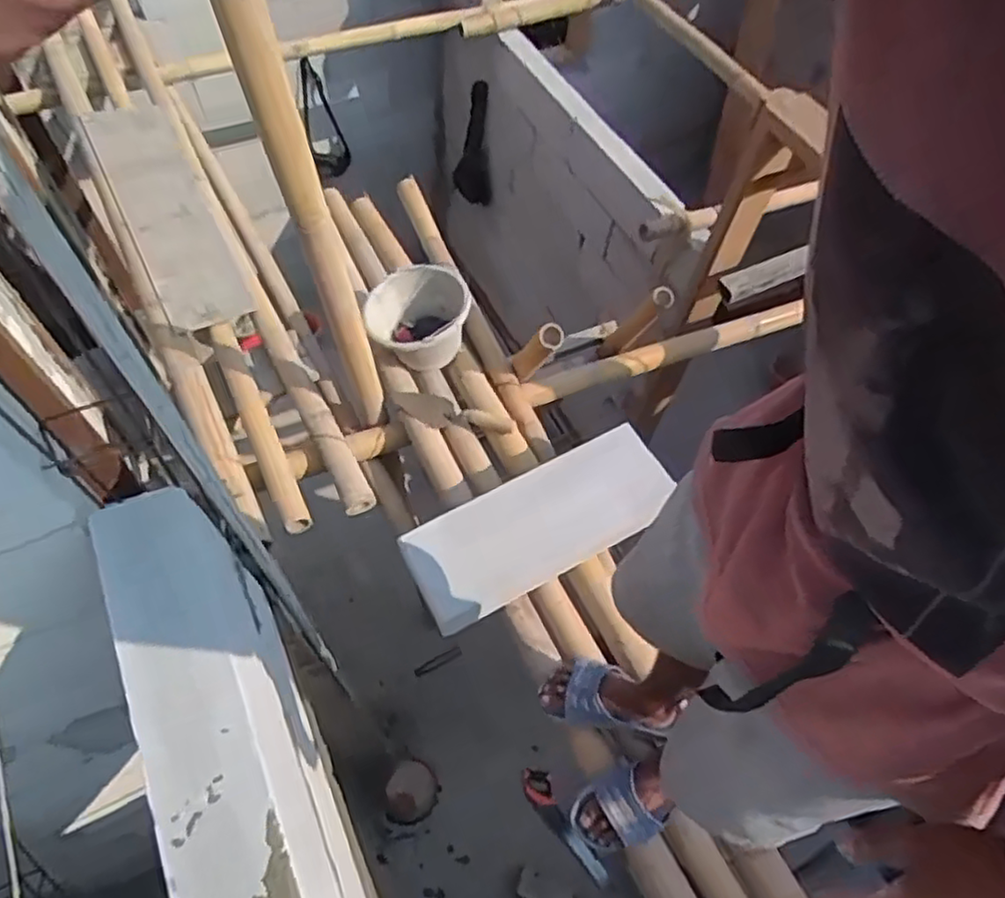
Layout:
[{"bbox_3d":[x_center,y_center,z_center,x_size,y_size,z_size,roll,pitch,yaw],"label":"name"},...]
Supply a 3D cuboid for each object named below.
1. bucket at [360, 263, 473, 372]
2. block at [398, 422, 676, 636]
[{"bbox_3d":[-0.204,-0.308,1.618,0.242,0.158,0.233,2,61,-3],"label":"bucket"},{"bbox_3d":[0.082,0.155,1.369,0.557,0.092,0.213,-24,65,-17],"label":"block"}]

